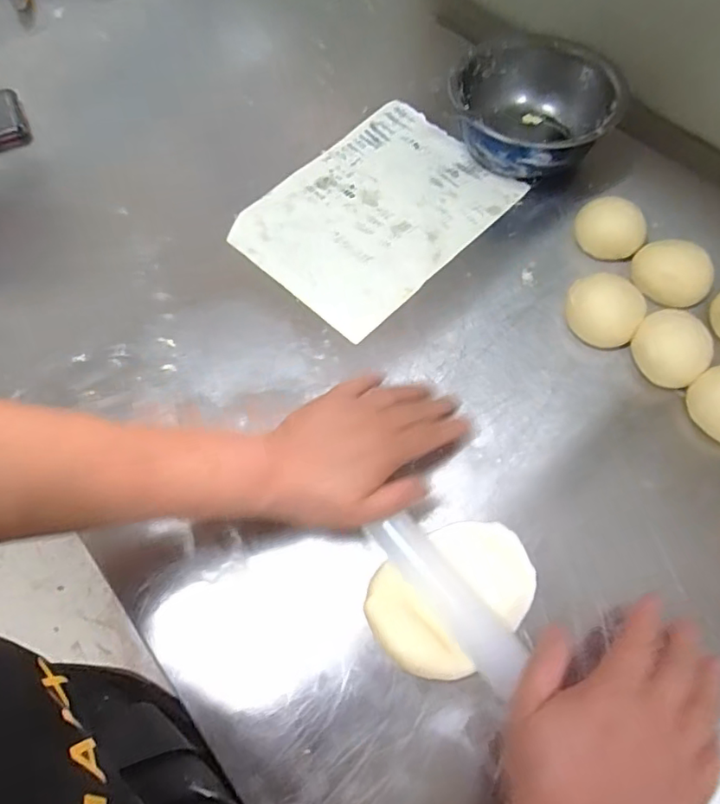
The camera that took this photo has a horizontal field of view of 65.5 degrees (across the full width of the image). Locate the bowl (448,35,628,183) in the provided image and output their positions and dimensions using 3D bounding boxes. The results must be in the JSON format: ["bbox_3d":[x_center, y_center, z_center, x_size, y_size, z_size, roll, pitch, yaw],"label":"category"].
[{"bbox_3d":[0.168,-0.286,0.556,0.149,0.070,0.149,-1,63,1],"label":"bowl"}]

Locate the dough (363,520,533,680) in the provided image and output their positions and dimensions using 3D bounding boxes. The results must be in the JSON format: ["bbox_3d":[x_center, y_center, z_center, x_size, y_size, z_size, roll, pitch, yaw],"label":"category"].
[{"bbox_3d":[0.063,0.128,0.373,0.115,0.011,0.081,-35,72,-22],"label":"dough"}]

